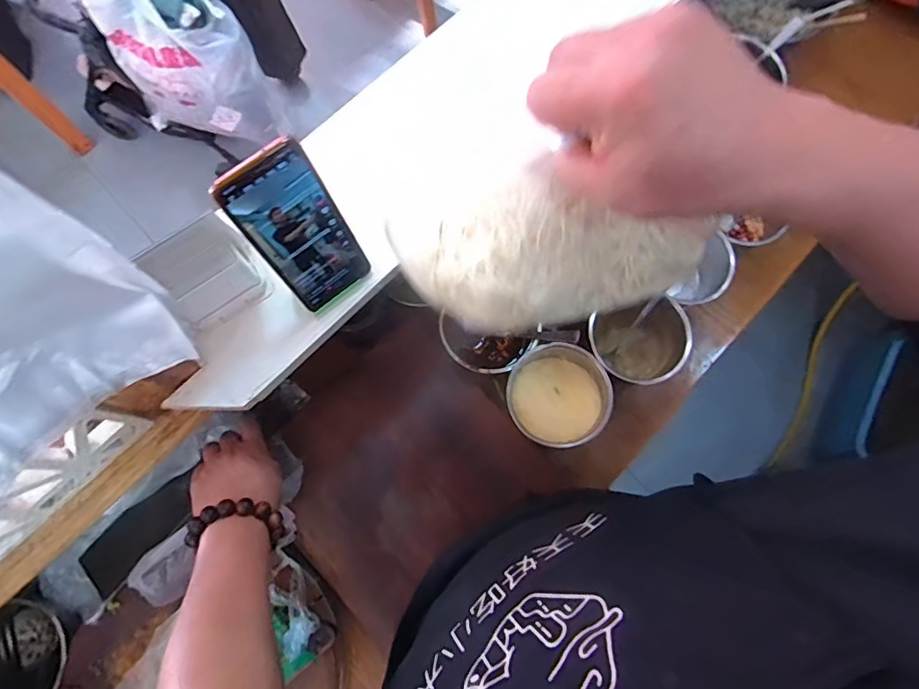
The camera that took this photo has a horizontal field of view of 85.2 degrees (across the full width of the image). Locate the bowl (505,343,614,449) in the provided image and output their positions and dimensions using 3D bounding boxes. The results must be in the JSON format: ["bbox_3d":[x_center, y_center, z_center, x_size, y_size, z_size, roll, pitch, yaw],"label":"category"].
[{"bbox_3d":[0.130,0.073,0.677,0.128,0.075,0.130,0,76,-1],"label":"bowl"}]

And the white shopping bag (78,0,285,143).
[{"bbox_3d":[-0.631,-0.648,1.144,0.326,0.338,0.173,9,76,1],"label":"white shopping bag"}]

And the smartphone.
[{"bbox_3d":[-0.136,-0.096,0.435,0.075,0.161,0.009,-39,57,-9],"label":"smartphone"}]

